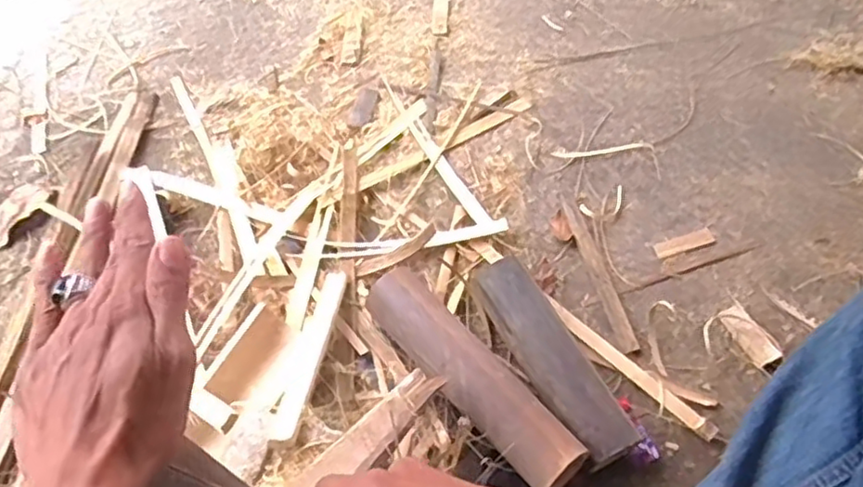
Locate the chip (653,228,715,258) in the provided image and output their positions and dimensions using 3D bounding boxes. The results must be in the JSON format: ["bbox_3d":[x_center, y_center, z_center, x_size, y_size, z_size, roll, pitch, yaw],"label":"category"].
[{"bbox_3d":[0.318,-0.001,0.825,0.078,0.006,0.022,-18,60,-8],"label":"chip"}]

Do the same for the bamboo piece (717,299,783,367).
[{"bbox_3d":[0.365,0.104,0.751,0.039,0.009,0.074,-25,61,-12],"label":"bamboo piece"}]

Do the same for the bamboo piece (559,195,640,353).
[{"bbox_3d":[0.204,0.030,0.809,0.021,0.005,0.222,-13,59,-5],"label":"bamboo piece"}]

